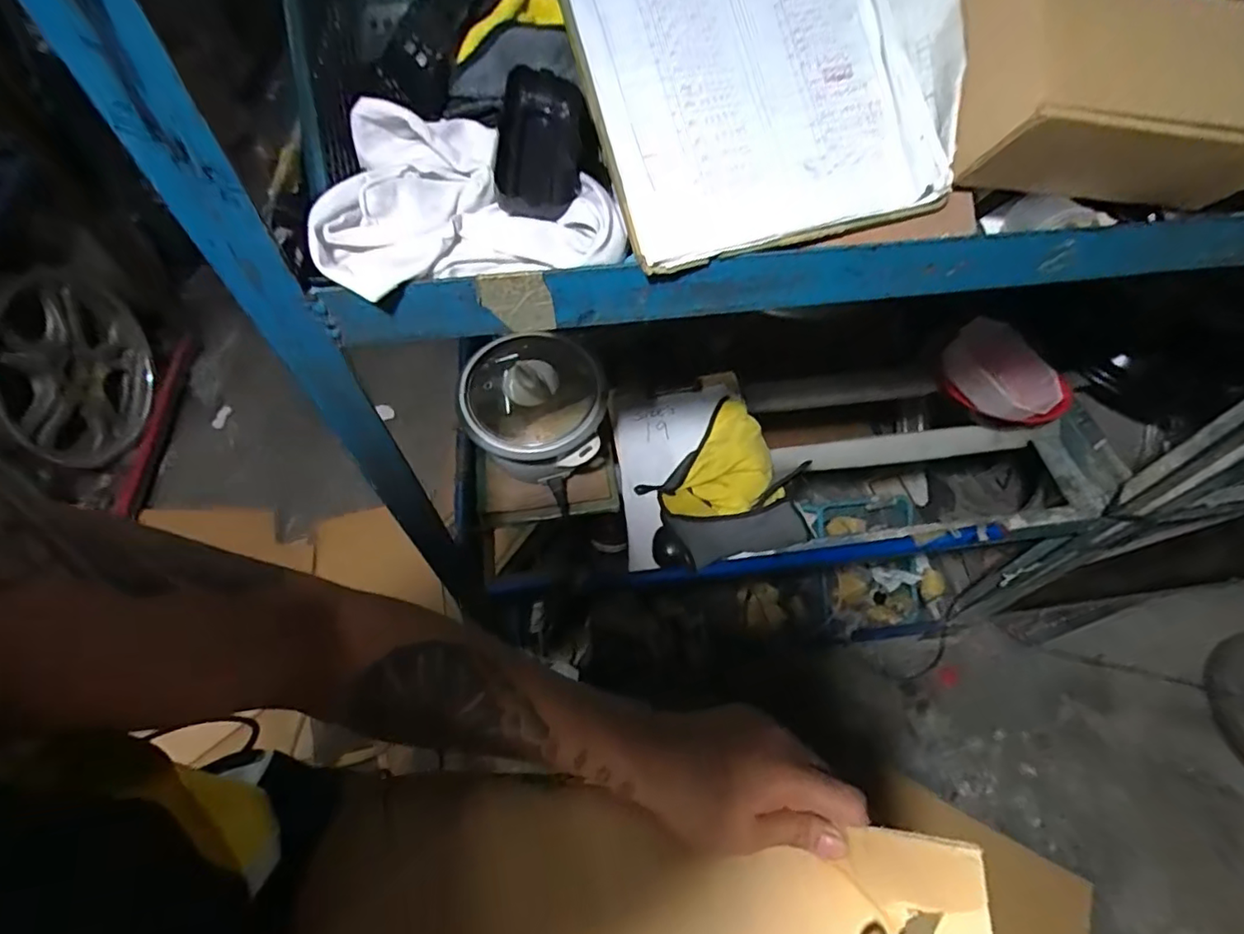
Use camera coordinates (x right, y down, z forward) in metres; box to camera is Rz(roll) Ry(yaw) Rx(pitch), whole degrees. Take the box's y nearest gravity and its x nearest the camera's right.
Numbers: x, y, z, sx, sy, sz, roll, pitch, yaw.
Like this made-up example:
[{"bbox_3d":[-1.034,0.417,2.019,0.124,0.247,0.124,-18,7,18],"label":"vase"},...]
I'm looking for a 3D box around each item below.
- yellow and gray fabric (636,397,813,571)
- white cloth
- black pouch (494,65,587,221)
[{"bbox_3d":[0.143,0.029,0.882,0.235,0.096,0.221,-18,60,-11],"label":"yellow and gray fabric"},{"bbox_3d":[-0.099,-0.175,0.373,0.180,0.037,0.120,-11,77,-10],"label":"white cloth"},{"bbox_3d":[-0.053,-0.214,0.387,0.056,0.036,0.108,1,59,0],"label":"black pouch"}]

